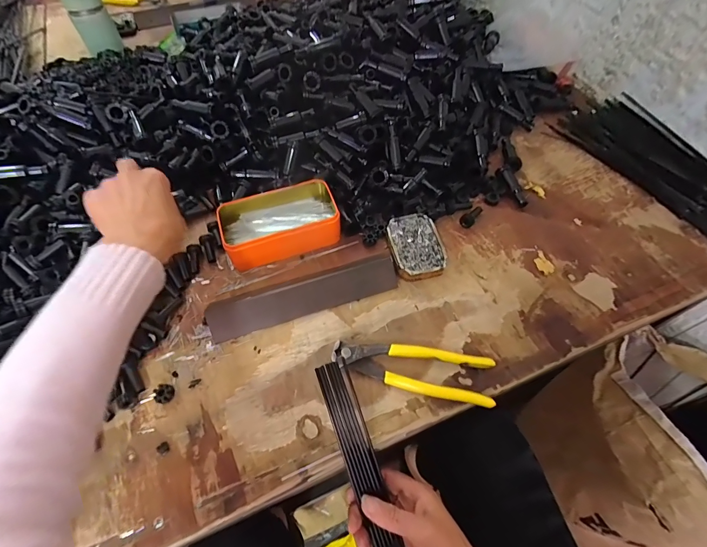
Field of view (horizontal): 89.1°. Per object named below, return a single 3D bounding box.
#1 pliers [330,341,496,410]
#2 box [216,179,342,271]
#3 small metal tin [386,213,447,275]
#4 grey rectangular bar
[{"bbox_3d":[0.060,0.099,0.373,0.162,0.023,0.048,9,58,6],"label":"pliers"},{"bbox_3d":[-0.097,-0.067,0.467,0.151,0.043,0.087,-16,59,-9],"label":"box"},{"bbox_3d":[0.078,-0.035,0.454,0.061,0.019,0.086,-11,58,-7],"label":"small metal tin"},{"bbox_3d":[-0.057,0.020,0.422,0.222,0.016,0.051,-16,59,-10],"label":"grey rectangular bar"}]

